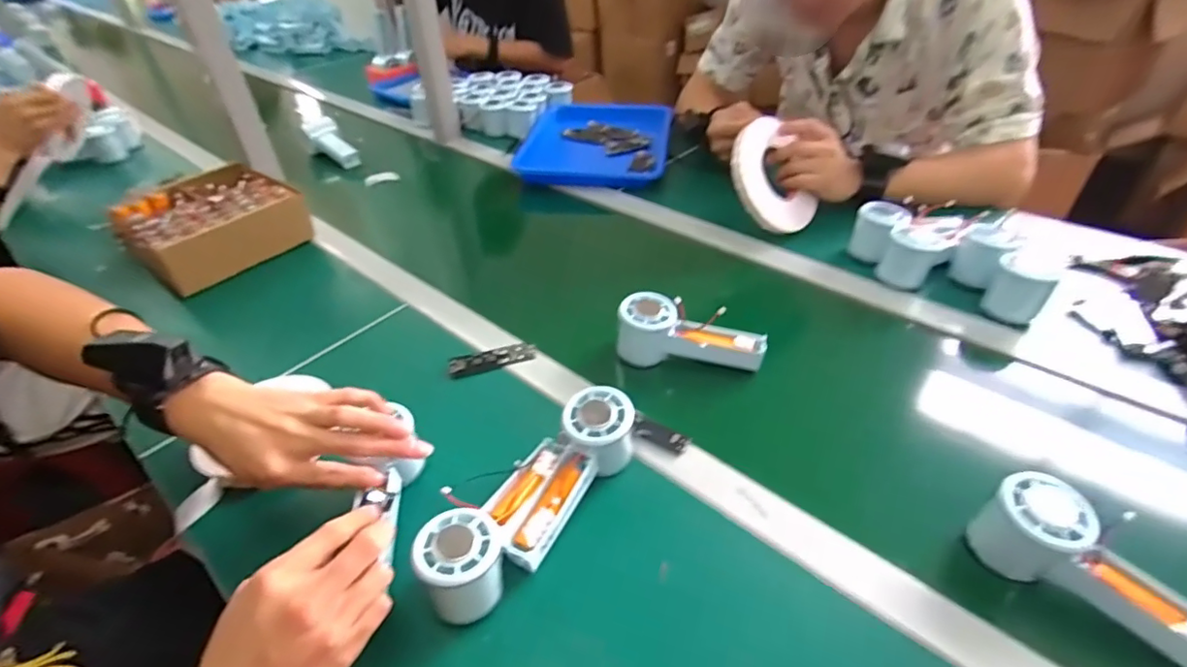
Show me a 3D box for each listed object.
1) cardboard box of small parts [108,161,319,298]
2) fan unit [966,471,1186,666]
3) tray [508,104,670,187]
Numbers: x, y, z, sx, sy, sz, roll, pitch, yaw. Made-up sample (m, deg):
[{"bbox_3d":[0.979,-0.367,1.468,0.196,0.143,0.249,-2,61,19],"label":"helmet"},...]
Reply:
[{"bbox_3d":[-0.544,-0.162,0.784,0.193,0.078,0.203,27,48,31],"label":"cardboard box of small parts"},{"bbox_3d":[0.342,0.164,0.370,0.043,0.072,0.147,-29,47,-29],"label":"fan unit"},{"bbox_3d":[0.016,-0.367,1.039,0.253,0.039,0.366,5,40,8],"label":"tray"}]

